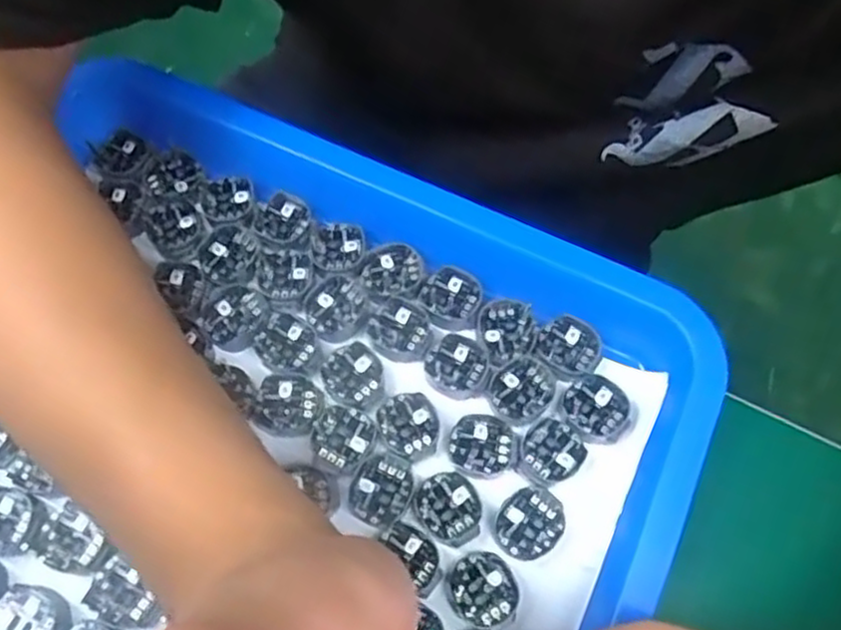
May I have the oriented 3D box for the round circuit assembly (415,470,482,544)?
[{"bbox_3d":[0.011,0.077,0.284,0.024,0.004,0.028,-17,68,-8],"label":"round circuit assembly"}]

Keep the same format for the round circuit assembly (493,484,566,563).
[{"bbox_3d":[0.043,0.083,0.282,0.025,0.004,0.028,24,69,9],"label":"round circuit assembly"}]

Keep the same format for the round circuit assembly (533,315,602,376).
[{"bbox_3d":[0.065,0.012,0.310,0.027,0.004,0.024,24,69,9],"label":"round circuit assembly"}]

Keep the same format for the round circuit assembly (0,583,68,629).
[{"bbox_3d":[-0.146,0.113,0.262,0.030,0.004,0.025,15,68,5],"label":"round circuit assembly"}]

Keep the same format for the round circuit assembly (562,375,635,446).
[{"bbox_3d":[0.075,0.039,0.299,0.029,0.006,0.027,0,67,-1],"label":"round circuit assembly"}]

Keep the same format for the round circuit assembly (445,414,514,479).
[{"bbox_3d":[0.025,0.053,0.292,0.026,0.004,0.026,0,67,-1],"label":"round circuit assembly"}]

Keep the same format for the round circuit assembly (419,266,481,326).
[{"bbox_3d":[0.013,-0.009,0.319,0.026,0.004,0.026,0,67,-1],"label":"round circuit assembly"}]

